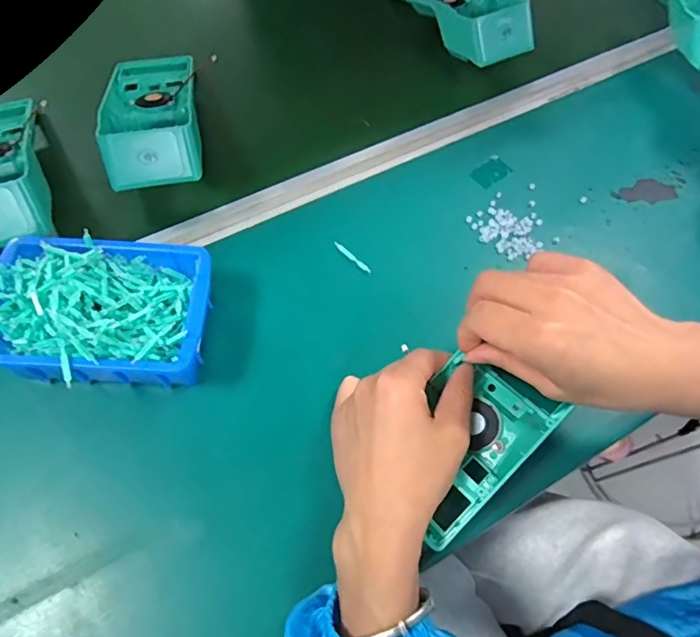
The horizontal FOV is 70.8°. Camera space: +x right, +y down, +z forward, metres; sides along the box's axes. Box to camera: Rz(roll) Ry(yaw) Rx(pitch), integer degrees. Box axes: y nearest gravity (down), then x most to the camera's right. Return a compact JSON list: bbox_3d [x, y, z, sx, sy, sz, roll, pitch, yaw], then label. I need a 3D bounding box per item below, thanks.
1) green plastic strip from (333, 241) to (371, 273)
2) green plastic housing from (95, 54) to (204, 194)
[{"bbox_3d":[0.002,-0.053,0.420,0.040,0.004,0.006,40,68,16],"label":"green plastic strip"},{"bbox_3d":[-0.186,-0.194,0.461,0.080,0.052,0.183,-12,65,-6],"label":"green plastic housing"}]

